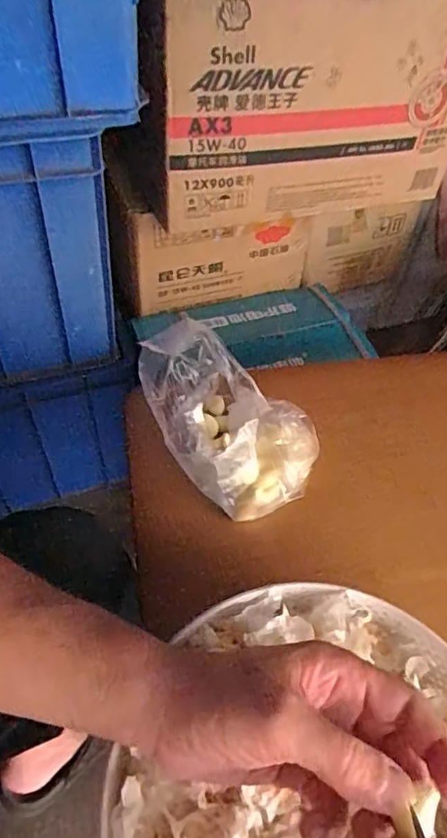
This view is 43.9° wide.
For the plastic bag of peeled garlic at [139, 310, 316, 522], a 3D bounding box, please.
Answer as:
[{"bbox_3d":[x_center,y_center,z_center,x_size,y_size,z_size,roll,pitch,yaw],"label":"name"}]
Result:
[{"bbox_3d":[0.004,0.003,0.480,0.117,0.102,0.157,-18,52,-17],"label":"plastic bag of peeled garlic"}]

